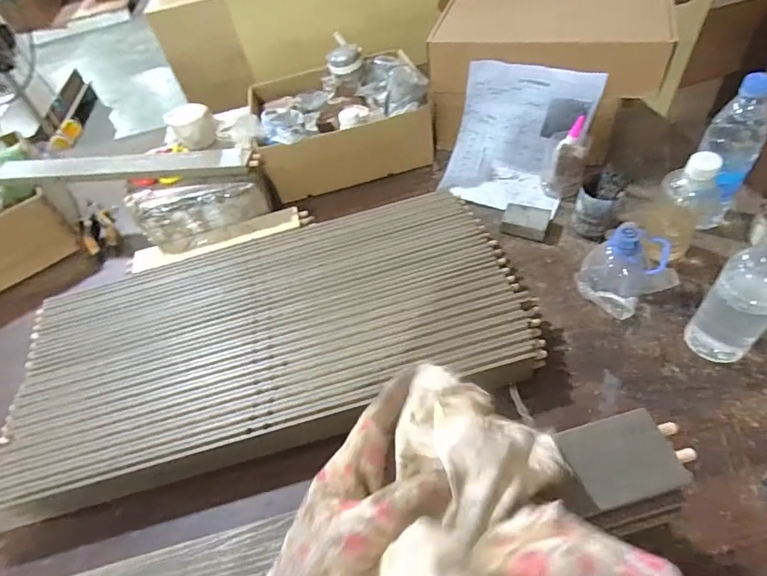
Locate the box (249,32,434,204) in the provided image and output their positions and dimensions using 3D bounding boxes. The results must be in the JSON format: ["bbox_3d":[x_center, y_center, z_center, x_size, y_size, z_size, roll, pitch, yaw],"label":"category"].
[{"bbox_3d":[-0.091,-0.341,0.885,0.323,0.157,0.276,-18,50,-4],"label":"box"}]

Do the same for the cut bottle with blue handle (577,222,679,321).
[{"bbox_3d":[0.321,-0.031,0.605,0.109,0.086,0.103,-32,52,-15],"label":"cut bottle with blue handle"}]

